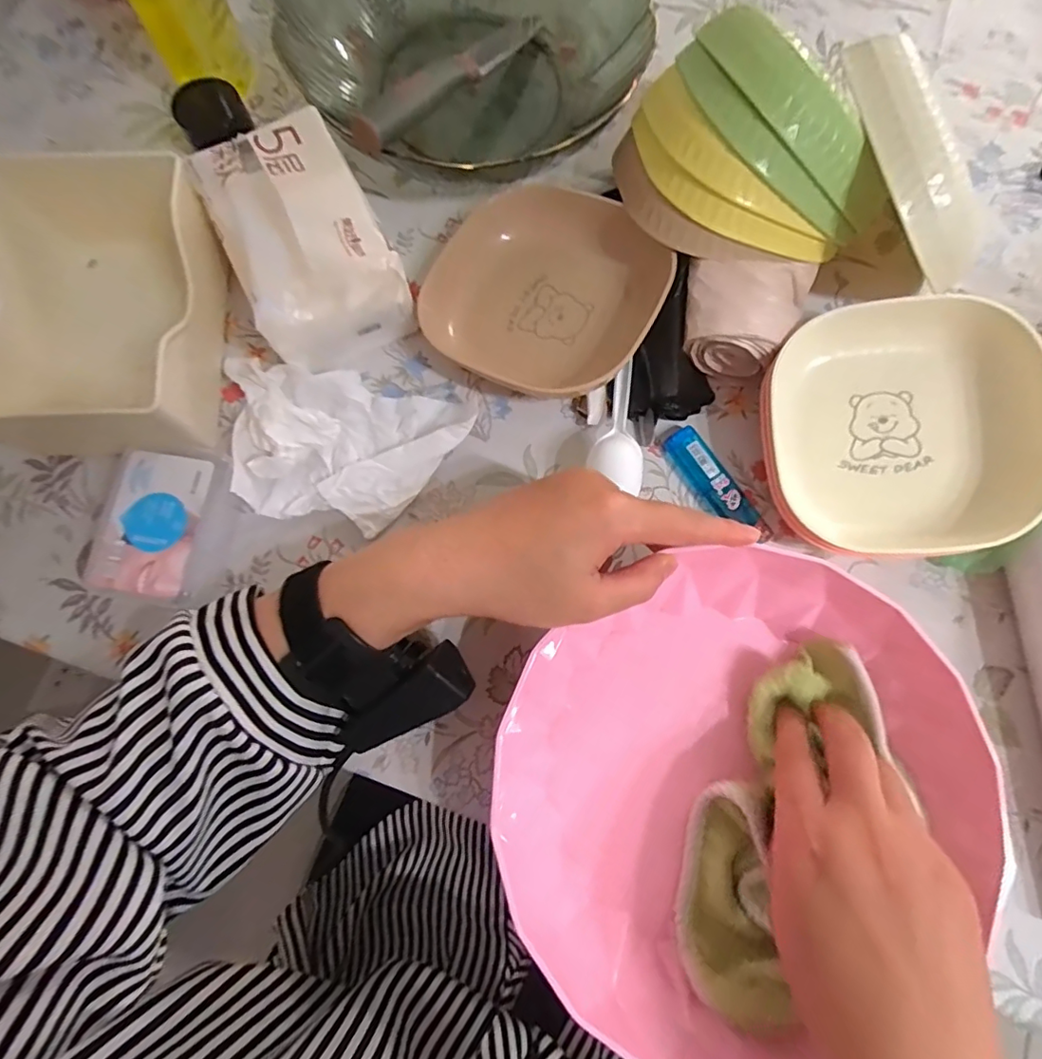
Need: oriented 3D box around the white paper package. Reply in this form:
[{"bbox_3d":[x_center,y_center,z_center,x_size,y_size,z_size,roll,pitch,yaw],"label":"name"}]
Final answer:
[{"bbox_3d":[-0.136,-0.180,0.325,0.084,0.076,0.145,-29,80,-6],"label":"white paper package"}]

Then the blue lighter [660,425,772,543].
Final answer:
[{"bbox_3d":[0.123,-0.027,0.334,0.024,0.013,0.085,-33,81,-7],"label":"blue lighter"}]

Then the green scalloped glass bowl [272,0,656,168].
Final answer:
[{"bbox_3d":[-0.038,-0.334,0.365,0.235,0.063,0.241,0,78,-1],"label":"green scalloped glass bowl"}]

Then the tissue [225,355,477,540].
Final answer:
[{"bbox_3d":[-0.114,-0.050,0.329,0.148,0.023,0.093,13,79,2],"label":"tissue"}]

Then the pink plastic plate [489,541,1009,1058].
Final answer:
[{"bbox_3d":[0.103,0.126,0.278,0.233,0.057,0.210,-44,82,-9],"label":"pink plastic plate"}]

